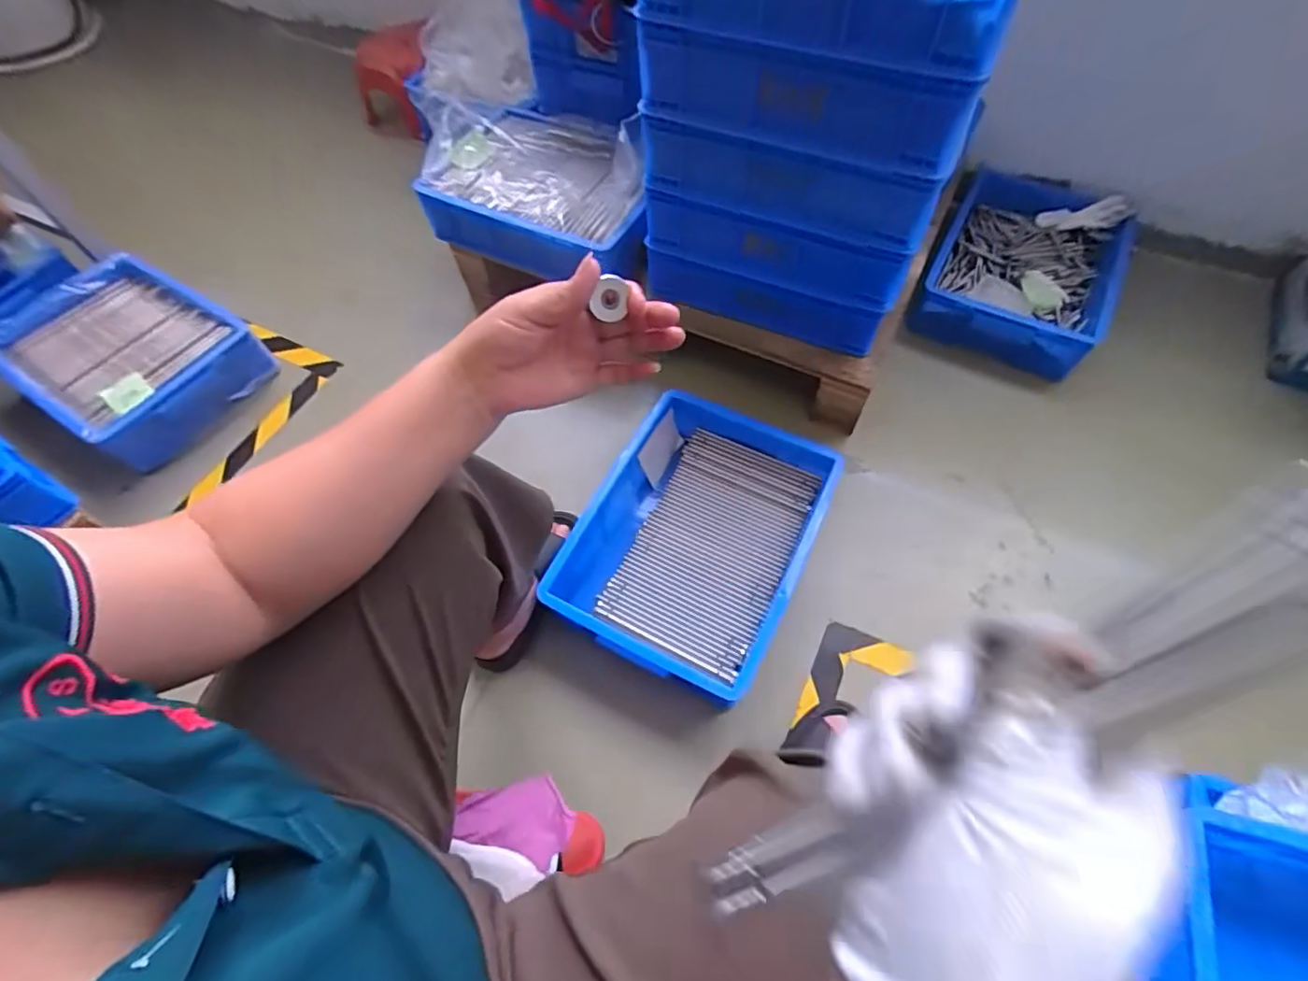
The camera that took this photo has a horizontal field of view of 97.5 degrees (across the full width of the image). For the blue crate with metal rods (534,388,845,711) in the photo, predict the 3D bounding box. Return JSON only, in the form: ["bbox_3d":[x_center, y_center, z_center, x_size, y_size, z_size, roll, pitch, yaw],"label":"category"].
[{"bbox_3d":[0.066,0.078,0.887,0.310,0.135,0.416,24,65,15],"label":"blue crate with metal rods"}]

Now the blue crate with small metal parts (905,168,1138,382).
[{"bbox_3d":[0.735,-0.440,1.119,0.318,0.119,0.429,26,65,16],"label":"blue crate with small metal parts"}]

